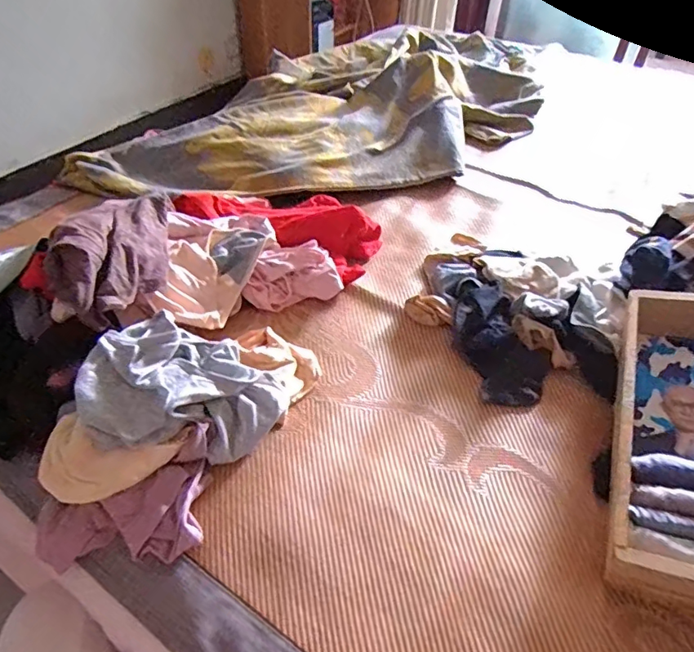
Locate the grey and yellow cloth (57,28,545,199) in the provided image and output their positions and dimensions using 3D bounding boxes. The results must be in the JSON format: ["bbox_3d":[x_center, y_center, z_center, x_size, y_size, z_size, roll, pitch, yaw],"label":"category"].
[{"bbox_3d":[0.065,-0.550,1.184,0.576,0.091,1.240,32,51,27],"label":"grey and yellow cloth"}]

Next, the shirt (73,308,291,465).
[{"bbox_3d":[-0.185,0.081,0.569,0.203,0.107,0.163,15,45,12],"label":"shirt"}]

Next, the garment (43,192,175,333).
[{"bbox_3d":[-0.305,-0.086,0.656,0.127,0.111,0.202,-3,44,-6],"label":"garment"}]

